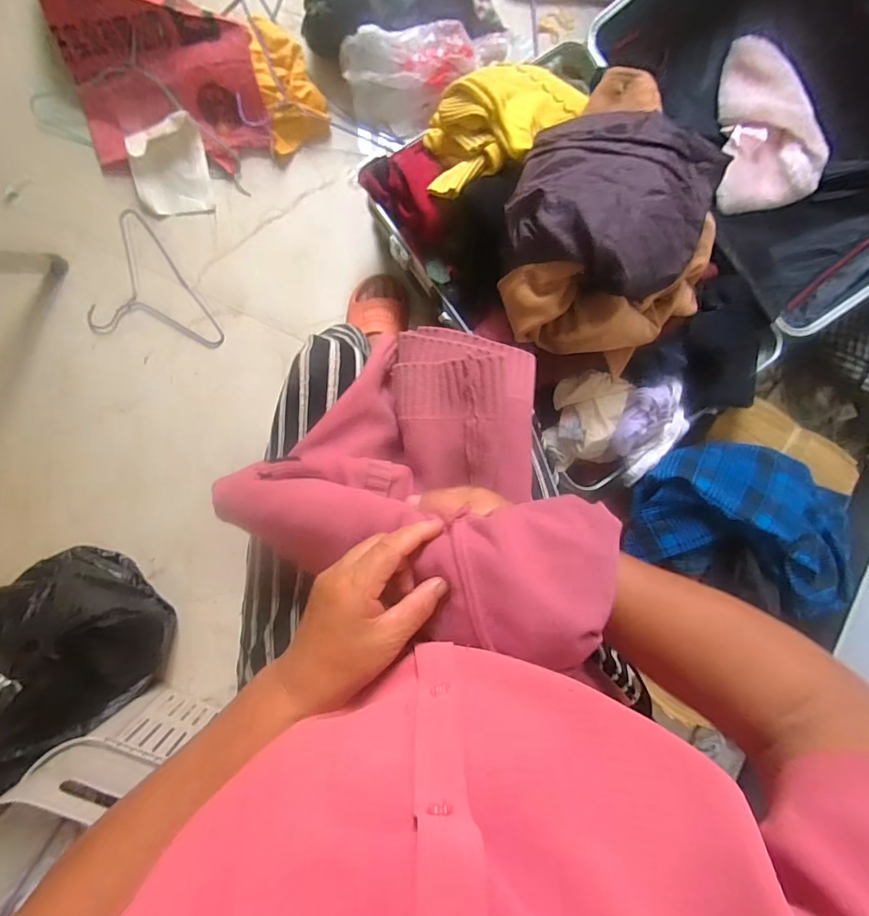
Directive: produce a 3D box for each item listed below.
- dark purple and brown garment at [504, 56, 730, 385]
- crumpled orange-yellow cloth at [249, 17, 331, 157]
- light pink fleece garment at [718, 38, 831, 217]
[{"bbox_3d":[0.232,-0.295,0.596,0.289,0.120,0.325,38,87,-3],"label":"dark purple and brown garment"},{"bbox_3d":[-0.257,-0.668,0.842,0.113,0.069,0.207,-10,91,-4],"label":"crumpled orange-yellow cloth"},{"bbox_3d":[0.591,-0.590,0.832,0.152,0.054,0.283,-3,90,-4],"label":"light pink fleece garment"}]

